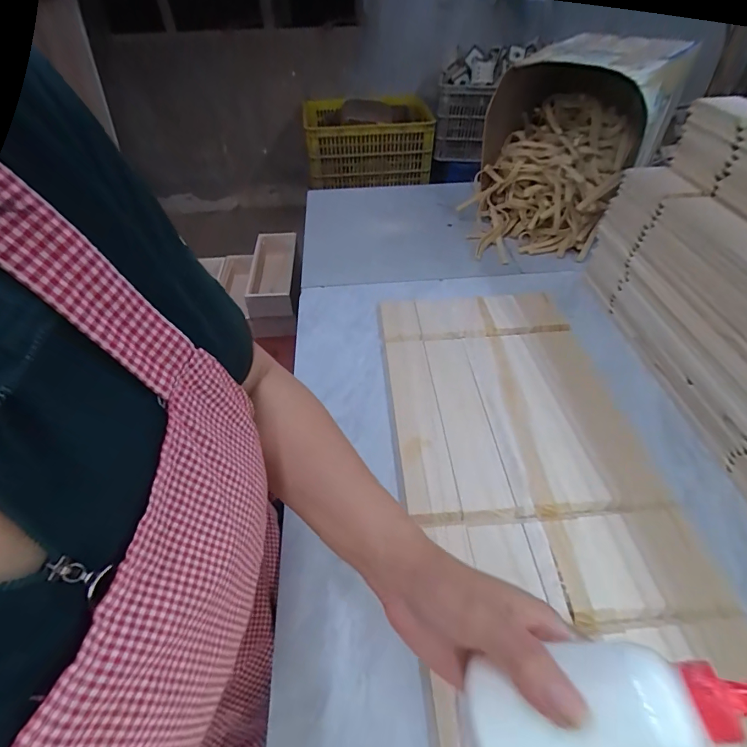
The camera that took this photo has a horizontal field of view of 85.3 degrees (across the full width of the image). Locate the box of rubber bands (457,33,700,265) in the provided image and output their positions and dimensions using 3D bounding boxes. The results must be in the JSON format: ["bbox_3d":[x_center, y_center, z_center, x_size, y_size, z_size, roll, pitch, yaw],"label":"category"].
[{"bbox_3d":[0.335,-0.391,0.732,0.269,0.295,0.235,26,52,24],"label":"box of rubber bands"}]

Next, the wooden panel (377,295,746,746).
[{"bbox_3d":[0.177,0.141,0.414,0.283,0.016,0.712,-3,48,-2],"label":"wooden panel"}]

